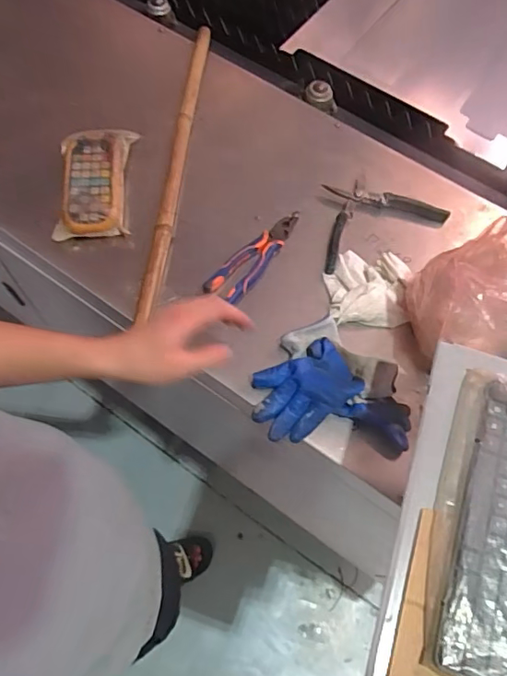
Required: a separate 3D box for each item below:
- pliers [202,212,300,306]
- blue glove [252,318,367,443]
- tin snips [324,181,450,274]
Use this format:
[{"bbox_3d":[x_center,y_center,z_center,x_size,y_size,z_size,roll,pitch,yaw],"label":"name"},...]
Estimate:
[{"bbox_3d":[0.011,-0.124,0.800,0.194,0.025,0.058,-41,74,-19],"label":"pliers"},{"bbox_3d":[0.076,0.058,0.707,0.174,0.045,0.134,-34,72,-16],"label":"blue glove"},{"bbox_3d":[0.188,-0.202,0.845,0.221,0.034,0.142,-21,69,-12],"label":"tin snips"}]

